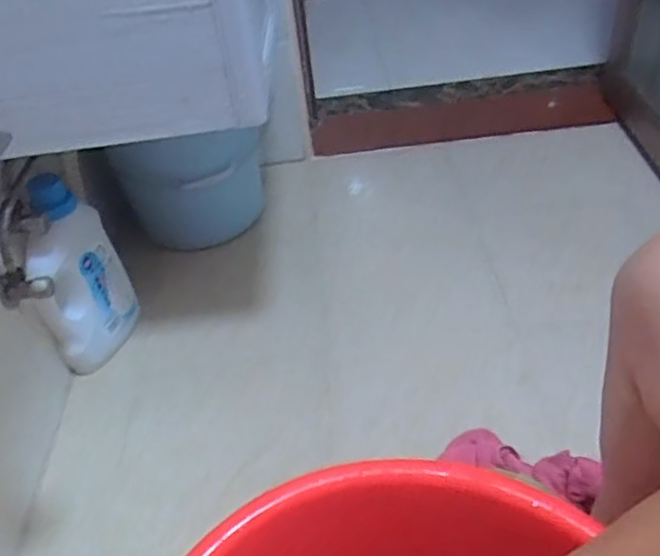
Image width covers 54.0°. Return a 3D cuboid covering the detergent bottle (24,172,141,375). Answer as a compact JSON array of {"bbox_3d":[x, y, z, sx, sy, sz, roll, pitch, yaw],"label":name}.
[{"bbox_3d":[-0.383,-0.007,0.984,0.072,0.277,0.159,3,42,12],"label":"detergent bottle"}]

